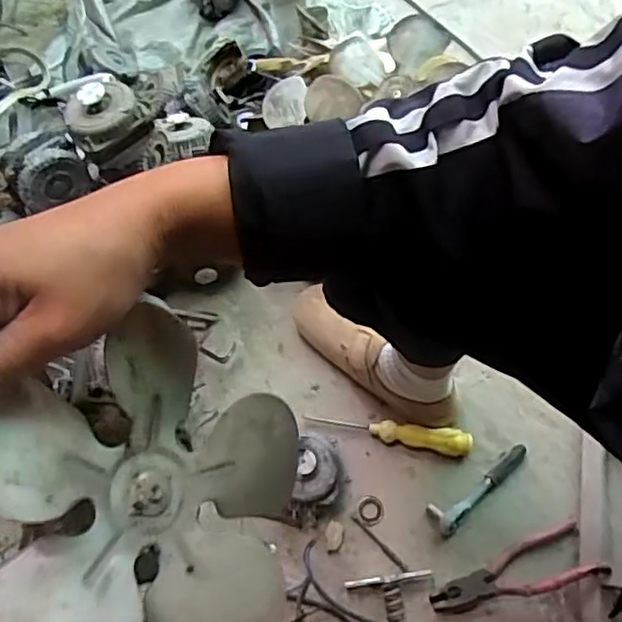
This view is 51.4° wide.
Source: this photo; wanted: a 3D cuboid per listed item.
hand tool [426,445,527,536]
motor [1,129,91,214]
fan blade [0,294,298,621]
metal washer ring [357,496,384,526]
[{"bbox_3d":[0.201,0.208,0.781,0.148,0.031,0.037,-38,70,-16],"label":"hand tool"},{"bbox_3d":[-0.301,-0.156,0.737,0.080,0.077,0.059,-37,70,-16],"label":"motor"},{"bbox_3d":[-0.077,0.099,0.313,0.175,0.033,0.168,13,69,-36],"label":"fan blade"},{"bbox_3d":[0.072,0.241,0.780,0.032,0.004,0.033,0,65,0],"label":"metal washer ring"}]

